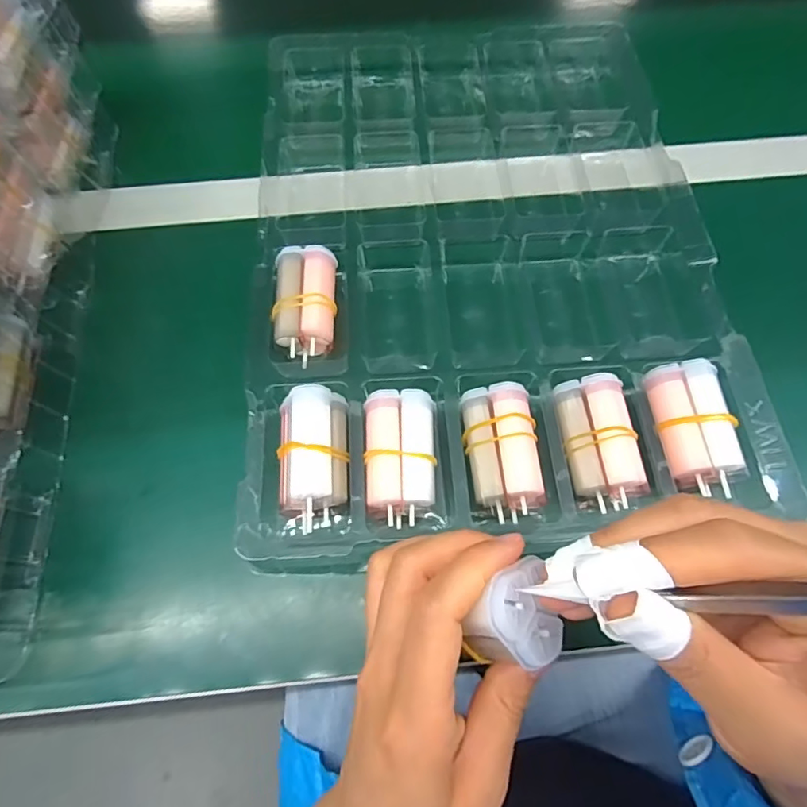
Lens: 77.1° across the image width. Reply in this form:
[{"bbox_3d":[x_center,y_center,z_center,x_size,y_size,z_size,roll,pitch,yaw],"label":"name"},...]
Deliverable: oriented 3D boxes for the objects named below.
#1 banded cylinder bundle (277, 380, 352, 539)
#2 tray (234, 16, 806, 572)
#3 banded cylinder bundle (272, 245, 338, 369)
[{"bbox_3d":[-0.046,0.029,0.267,0.033,0.030,0.072,0,66,1],"label":"banded cylinder bundle"},{"bbox_3d":[0.045,-0.112,0.333,0.280,0.033,0.391,-4,66,-1],"label":"tray"},{"bbox_3d":[-0.058,-0.058,0.307,0.034,0.030,0.066,-2,66,0],"label":"banded cylinder bundle"}]

